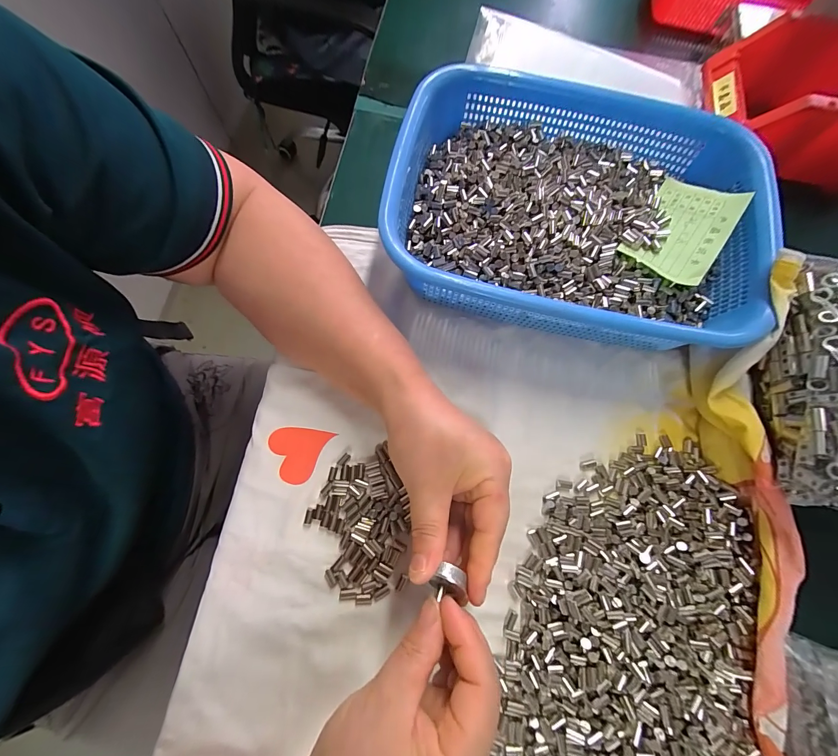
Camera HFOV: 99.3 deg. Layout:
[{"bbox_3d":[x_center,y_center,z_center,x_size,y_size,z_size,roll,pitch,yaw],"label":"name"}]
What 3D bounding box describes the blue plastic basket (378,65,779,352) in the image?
[{"bbox_3d":[0.122,-0.129,0.296,0.284,0.076,0.209,9,73,1],"label":"blue plastic basket"}]

